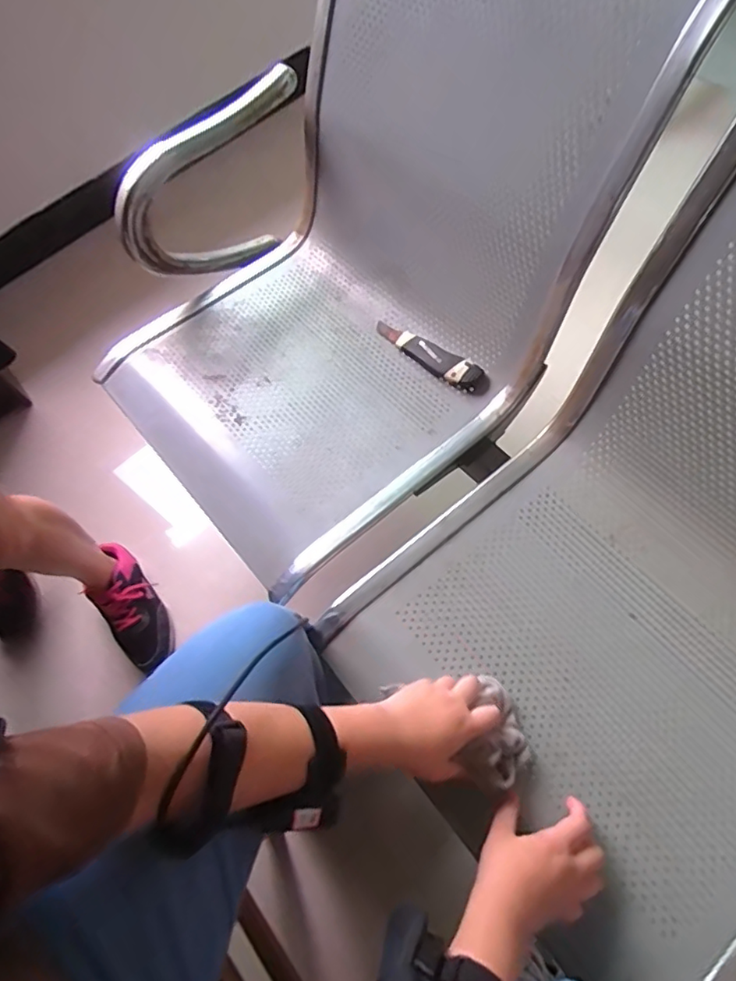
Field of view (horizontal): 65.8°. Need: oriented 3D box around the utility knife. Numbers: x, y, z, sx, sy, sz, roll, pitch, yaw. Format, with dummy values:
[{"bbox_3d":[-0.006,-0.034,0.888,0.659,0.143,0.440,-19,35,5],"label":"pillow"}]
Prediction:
[{"bbox_3d":[0.092,-0.210,0.851,0.046,0.032,0.189,-42,66,-12],"label":"utility knife"}]

